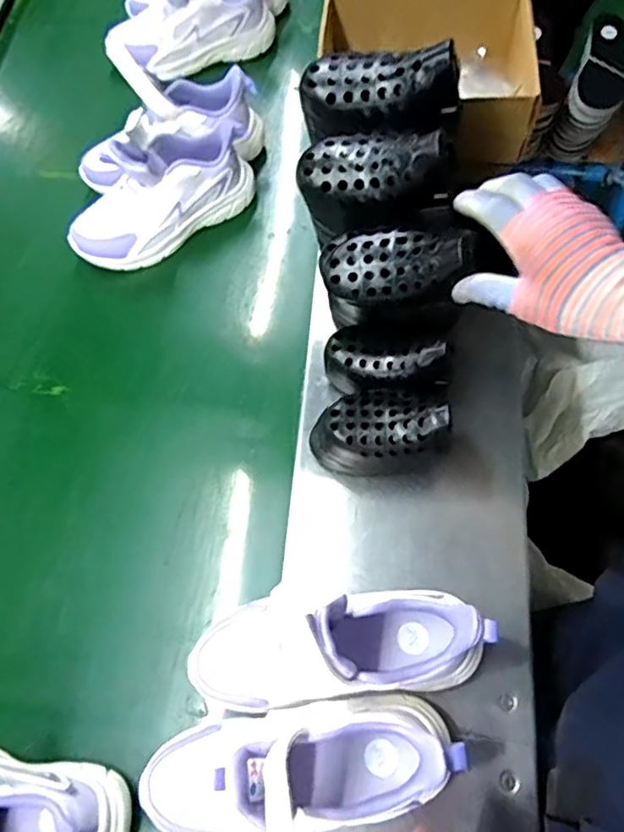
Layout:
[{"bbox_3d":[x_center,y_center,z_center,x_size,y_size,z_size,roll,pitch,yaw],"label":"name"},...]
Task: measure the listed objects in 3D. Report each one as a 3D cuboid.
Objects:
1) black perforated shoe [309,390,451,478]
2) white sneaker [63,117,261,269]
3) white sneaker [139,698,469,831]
[{"bbox_3d":[0.065,0.024,0.604,0.119,0.110,0.070,-9,65,-1],"label":"black perforated shoe"},{"bbox_3d":[-0.189,-0.280,0.774,0.238,0.125,0.091,-38,68,-13],"label":"white sneaker"},{"bbox_3d":[-0.013,0.273,0.477,0.245,0.105,0.084,-12,65,-2],"label":"white sneaker"}]

